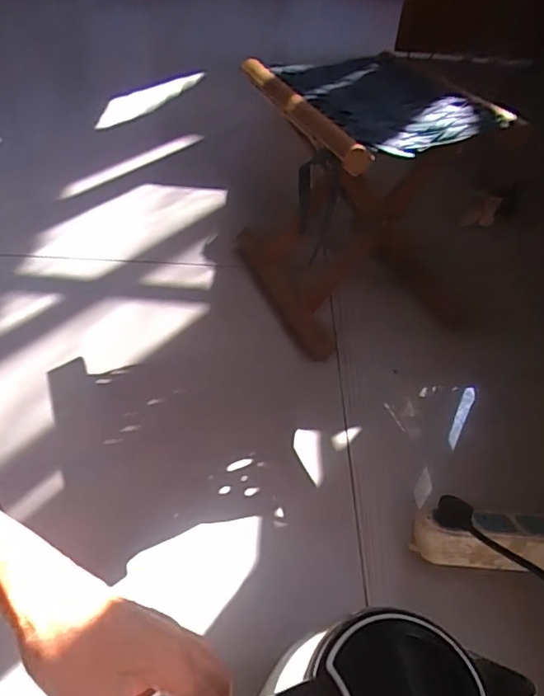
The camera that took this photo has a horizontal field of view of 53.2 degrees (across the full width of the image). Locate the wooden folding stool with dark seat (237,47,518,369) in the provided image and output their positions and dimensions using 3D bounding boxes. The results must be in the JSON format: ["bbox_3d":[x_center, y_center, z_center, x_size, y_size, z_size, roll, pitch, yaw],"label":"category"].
[{"bbox_3d":[0.121,-0.215,0.767,0.271,0.296,0.291,-15,46,-20],"label":"wooden folding stool with dark seat"}]

